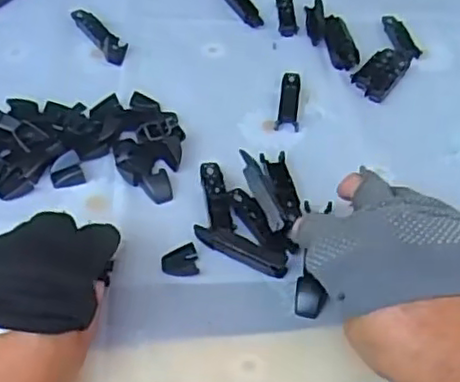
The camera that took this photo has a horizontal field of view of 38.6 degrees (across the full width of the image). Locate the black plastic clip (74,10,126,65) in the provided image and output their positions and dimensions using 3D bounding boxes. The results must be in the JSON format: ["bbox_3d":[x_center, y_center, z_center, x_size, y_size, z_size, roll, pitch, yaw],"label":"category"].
[{"bbox_3d":[-0.114,-0.137,0.572,0.019,0.008,0.085,-24,54,-24],"label":"black plastic clip"}]

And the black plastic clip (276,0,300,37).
[{"bbox_3d":[0.053,-0.165,0.610,0.017,0.008,0.061,1,48,-4],"label":"black plastic clip"}]

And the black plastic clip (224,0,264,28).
[{"bbox_3d":[0.011,-0.176,0.623,0.021,0.007,0.067,-20,53,-21],"label":"black plastic clip"}]

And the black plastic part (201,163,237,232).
[{"bbox_3d":[-0.009,0.002,0.454,0.016,0.004,0.065,-5,49,-9],"label":"black plastic part"}]

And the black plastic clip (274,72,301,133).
[{"bbox_3d":[0.049,-0.075,0.530,0.018,0.009,0.065,9,48,4],"label":"black plastic clip"}]

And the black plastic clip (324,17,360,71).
[{"bbox_3d":[0.098,-0.133,0.583,0.024,0.006,0.069,-3,49,-7],"label":"black plastic clip"}]

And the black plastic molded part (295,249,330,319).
[{"bbox_3d":[0.049,0.064,0.404,0.017,0.007,0.027,6,48,1],"label":"black plastic molded part"}]

